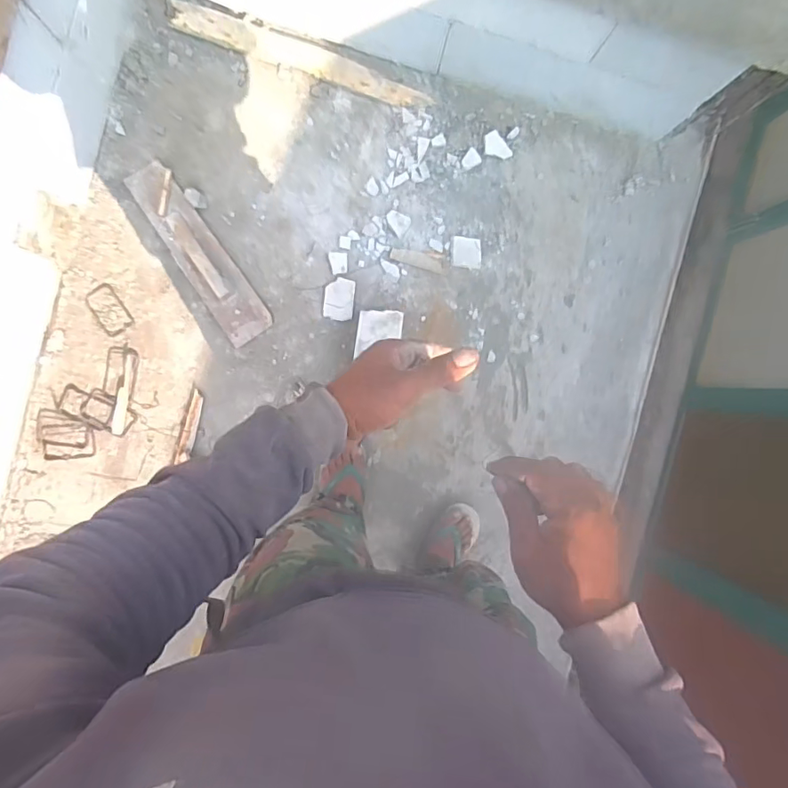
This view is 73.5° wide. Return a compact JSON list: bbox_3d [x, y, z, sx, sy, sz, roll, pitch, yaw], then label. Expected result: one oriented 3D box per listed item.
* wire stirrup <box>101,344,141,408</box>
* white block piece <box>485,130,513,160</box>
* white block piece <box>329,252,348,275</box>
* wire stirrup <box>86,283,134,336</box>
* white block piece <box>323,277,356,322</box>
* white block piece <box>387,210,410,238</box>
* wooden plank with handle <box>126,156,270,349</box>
[{"bbox_3d":[-0.696,-0.048,1.346,0.079,0.015,0.146,11,90,-4],"label":"wire stirrup"},{"bbox_3d":[0.270,-0.645,1.384,0.085,0.013,0.050,39,119,-18],"label":"white block piece"},{"bbox_3d":[-0.142,-0.340,1.370,0.046,0.004,0.058,-5,91,-4],"label":"white block piece"},{"bbox_3d":[-0.724,-0.214,1.339,0.073,0.007,0.131,-32,93,-3],"label":"wire stirrup"},{"bbox_3d":[-0.143,-0.248,1.384,0.076,0.006,0.108,8,90,-4],"label":"white block piece"},{"bbox_3d":[0.007,-0.448,1.386,0.063,0.006,0.058,31,88,-4],"label":"white block piece"},{"bbox_3d":[-0.504,-0.372,1.335,0.123,0.062,0.491,-34,93,-3],"label":"wooden plank with handle"}]

